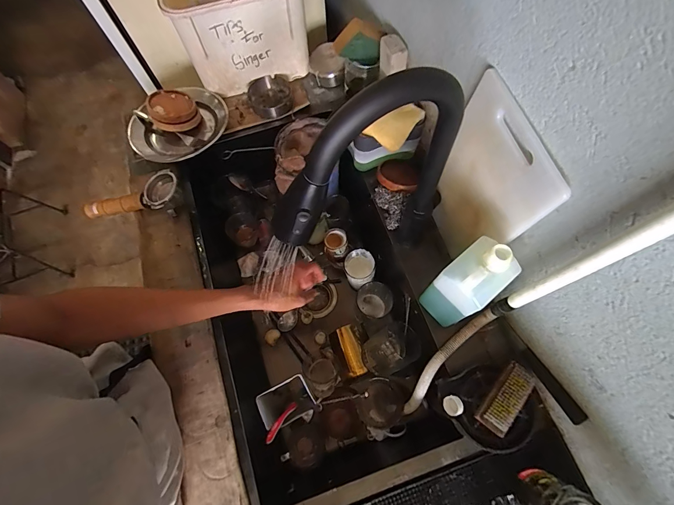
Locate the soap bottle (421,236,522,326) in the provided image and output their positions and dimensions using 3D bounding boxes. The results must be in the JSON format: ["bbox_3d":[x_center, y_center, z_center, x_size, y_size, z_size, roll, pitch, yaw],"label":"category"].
[{"bbox_3d":[0.191,0.046,0.499,0.081,0.172,0.066,-39,73,-13],"label":"soap bottle"}]

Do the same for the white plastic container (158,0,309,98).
[{"bbox_3d":[-0.200,-0.510,0.732,0.276,0.229,0.174,-19,70,-6],"label":"white plastic container"}]

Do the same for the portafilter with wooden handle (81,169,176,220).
[{"bbox_3d":[-0.407,-0.095,0.666,0.231,0.037,0.066,-14,68,19],"label":"portafilter with wooden handle"}]

